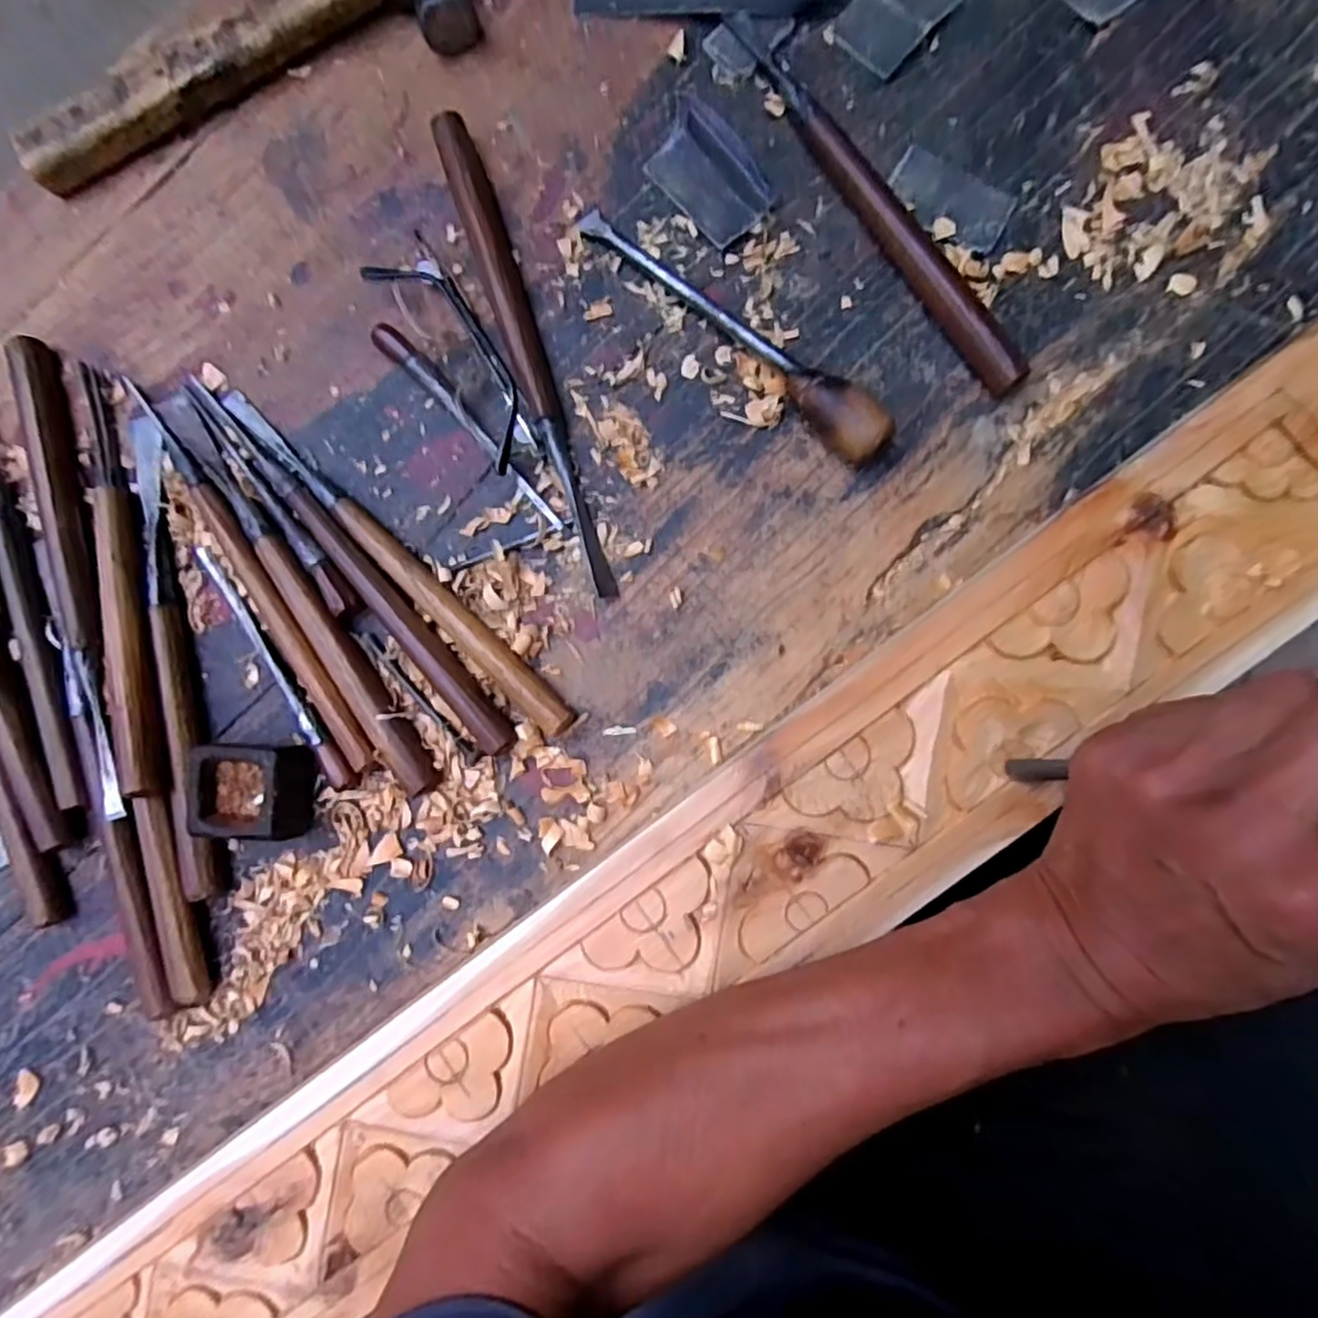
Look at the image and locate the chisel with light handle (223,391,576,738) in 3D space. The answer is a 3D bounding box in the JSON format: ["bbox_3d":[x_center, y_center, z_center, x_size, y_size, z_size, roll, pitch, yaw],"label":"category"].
[{"bbox_3d":[-0.136,-0.049,0.350,0.246,0.016,0.021,43,92,6],"label":"chisel with light handle"}]

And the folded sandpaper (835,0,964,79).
[{"bbox_3d":[0.118,-0.319,0.345,0.039,0.006,0.056,44,92,6],"label":"folded sandpaper"}]

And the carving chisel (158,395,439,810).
[{"bbox_3d":[-0.184,-0.037,0.354,0.020,0.014,0.246,-35,85,3],"label":"carving chisel"}]

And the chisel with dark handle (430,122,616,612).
[{"bbox_3d":[-0.066,-0.149,0.347,0.019,0.018,0.247,-19,86,4],"label":"chisel with dark handle"}]

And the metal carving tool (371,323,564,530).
[{"bbox_3d":[-0.096,-0.118,0.351,0.012,0.014,0.138,-42,85,2],"label":"metal carving tool"}]

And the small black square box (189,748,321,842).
[{"bbox_3d":[-0.202,0.065,0.346,0.050,0.028,0.044,0,87,5],"label":"small black square box"}]

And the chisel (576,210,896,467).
[{"bbox_3d":[0.030,-0.156,0.333,0.189,0.029,0.025,40,91,6],"label":"chisel"}]

